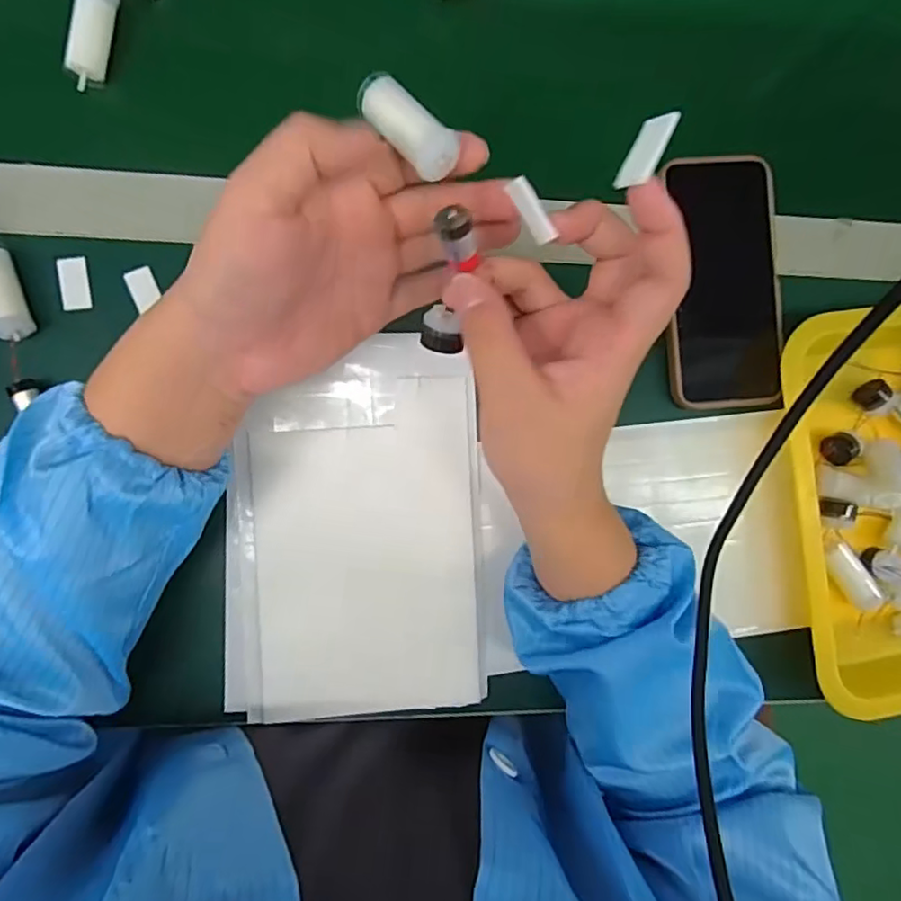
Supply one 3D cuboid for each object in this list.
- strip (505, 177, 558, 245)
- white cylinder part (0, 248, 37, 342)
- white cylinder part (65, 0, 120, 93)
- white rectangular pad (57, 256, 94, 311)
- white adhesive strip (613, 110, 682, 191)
[{"bbox_3d":[0.035,-0.103,0.255,0.030,0.009,0.004,56,40,-25],"label":"strip"},{"bbox_3d":[-0.255,-0.090,0.338,0.018,0.018,0.053,-17,93,-5],"label":"white cylinder part"},{"bbox_3d":[-0.208,-0.240,0.343,0.017,0.015,0.057,18,103,-5],"label":"white cylinder part"},{"bbox_3d":[-0.222,-0.099,0.351,0.016,0.004,0.031,-8,93,-20],"label":"white rectangular pad"},{"bbox_3d":[0.077,-0.118,0.233,0.004,0.017,0.030,25,90,-38],"label":"white adhesive strip"}]

